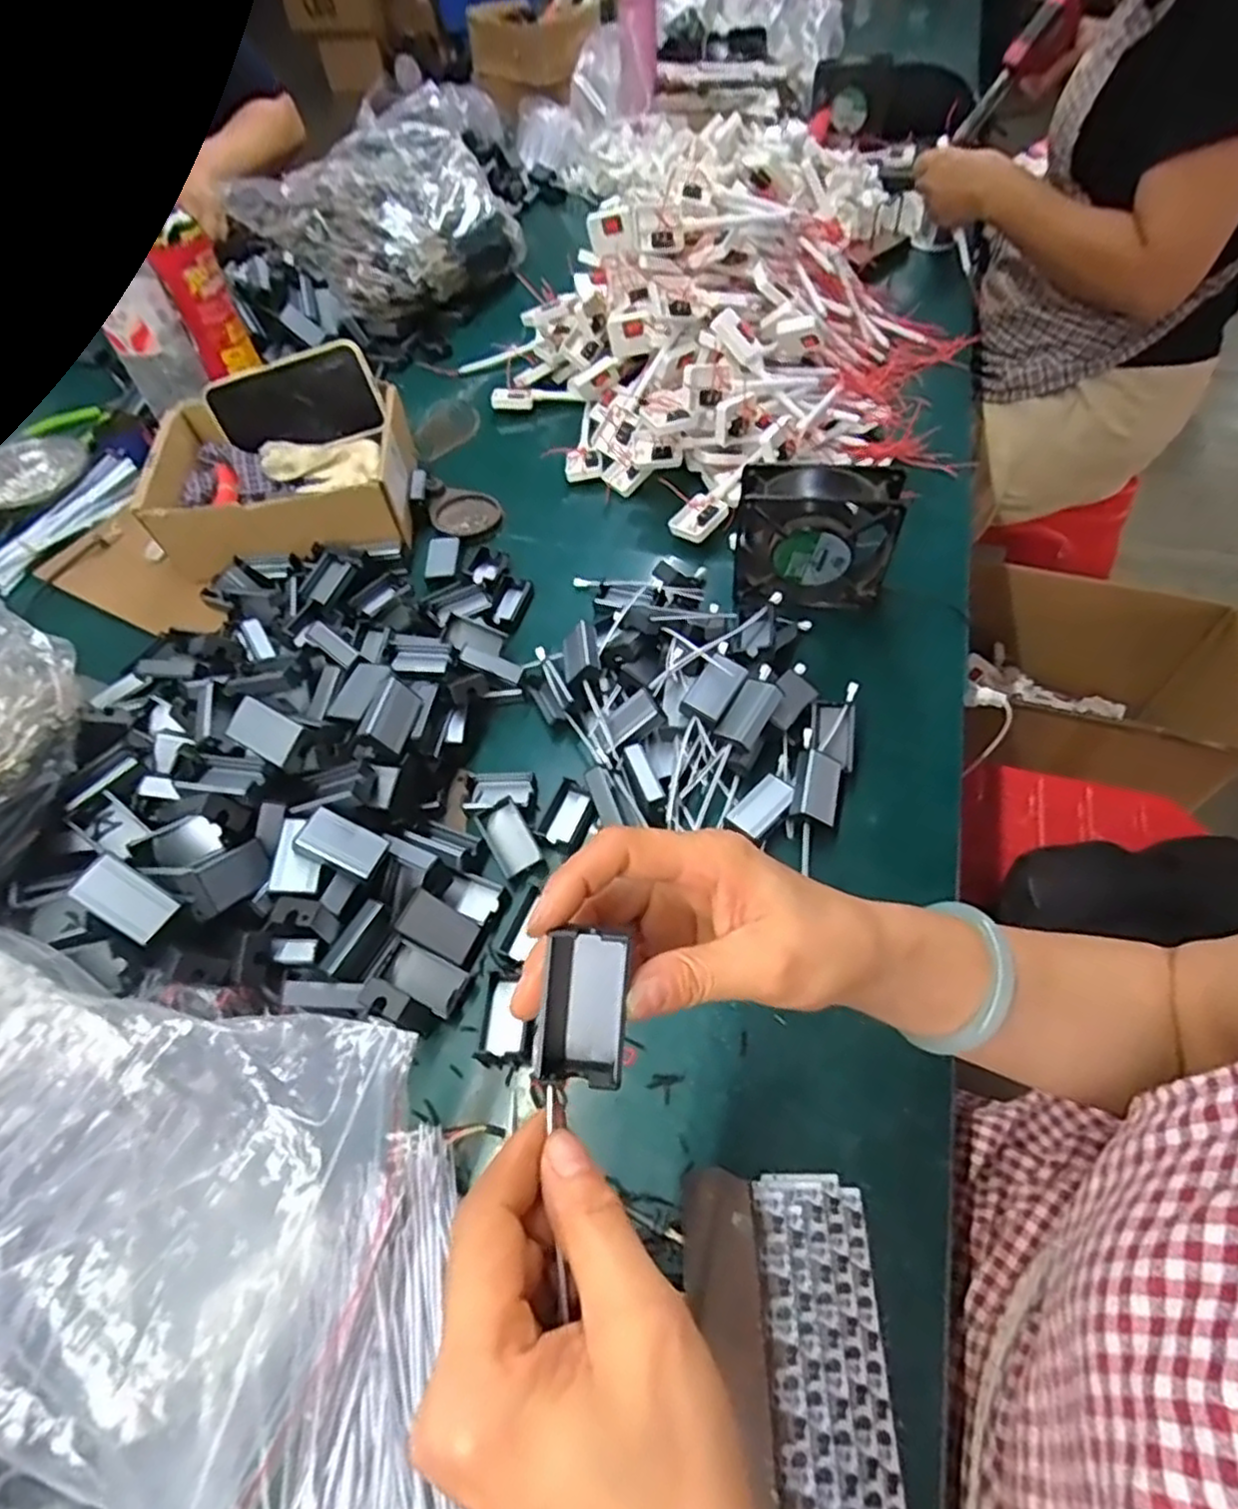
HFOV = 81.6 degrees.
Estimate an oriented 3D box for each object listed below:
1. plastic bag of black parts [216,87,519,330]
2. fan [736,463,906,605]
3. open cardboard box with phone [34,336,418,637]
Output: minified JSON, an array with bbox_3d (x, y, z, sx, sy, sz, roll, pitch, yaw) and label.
[{"bbox_3d":[-0.284,-0.747,1.002,0.262,0.158,0.391,30,62,22],"label":"plastic bag of black parts"},{"bbox_3d":[0.156,-0.174,0.577,0.118,0.114,0.042,7,56,9],"label":"fan"},{"bbox_3d":[-0.375,-0.250,0.675,0.346,0.137,0.196,-7,55,-1],"label":"open cardboard box with phone"}]

